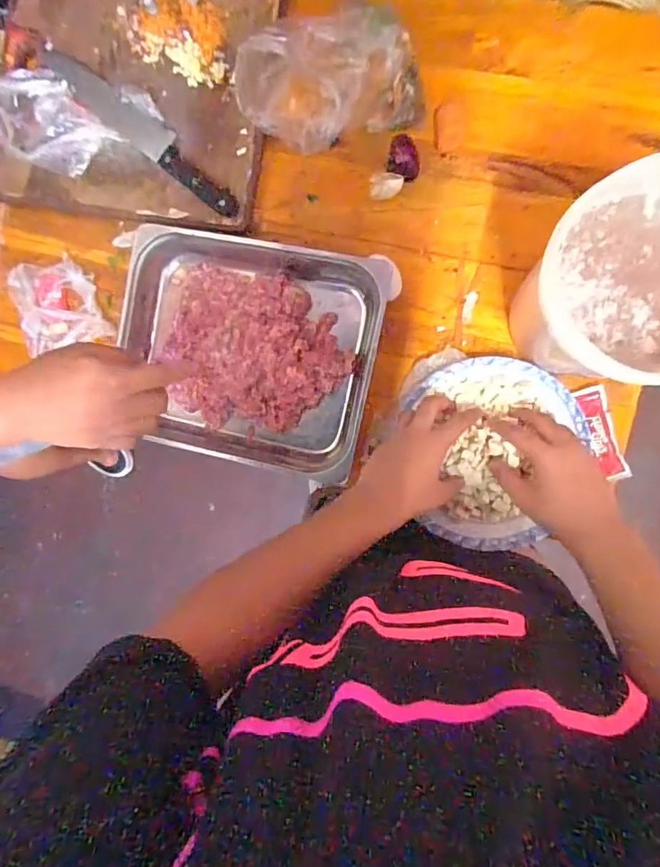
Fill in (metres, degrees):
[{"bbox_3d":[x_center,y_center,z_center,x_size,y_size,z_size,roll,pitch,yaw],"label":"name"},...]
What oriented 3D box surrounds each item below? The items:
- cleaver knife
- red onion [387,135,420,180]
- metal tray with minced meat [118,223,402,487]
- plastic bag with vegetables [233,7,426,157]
[{"bbox_3d":[-0.238,-0.380,0.608,0.310,0.013,0.045,38,97,5],"label":"cleaver knife"},{"bbox_3d":[0.086,-0.322,0.569,0.036,0.026,0.052,2,93,8],"label":"red onion"},{"bbox_3d":[-0.101,-0.098,0.595,0.317,0.049,0.268,11,94,7],"label":"metal tray with minced meat"},{"bbox_3d":[-0.004,-0.407,0.533,0.197,0.091,0.125,-7,92,8],"label":"plastic bag with vegetables"}]

